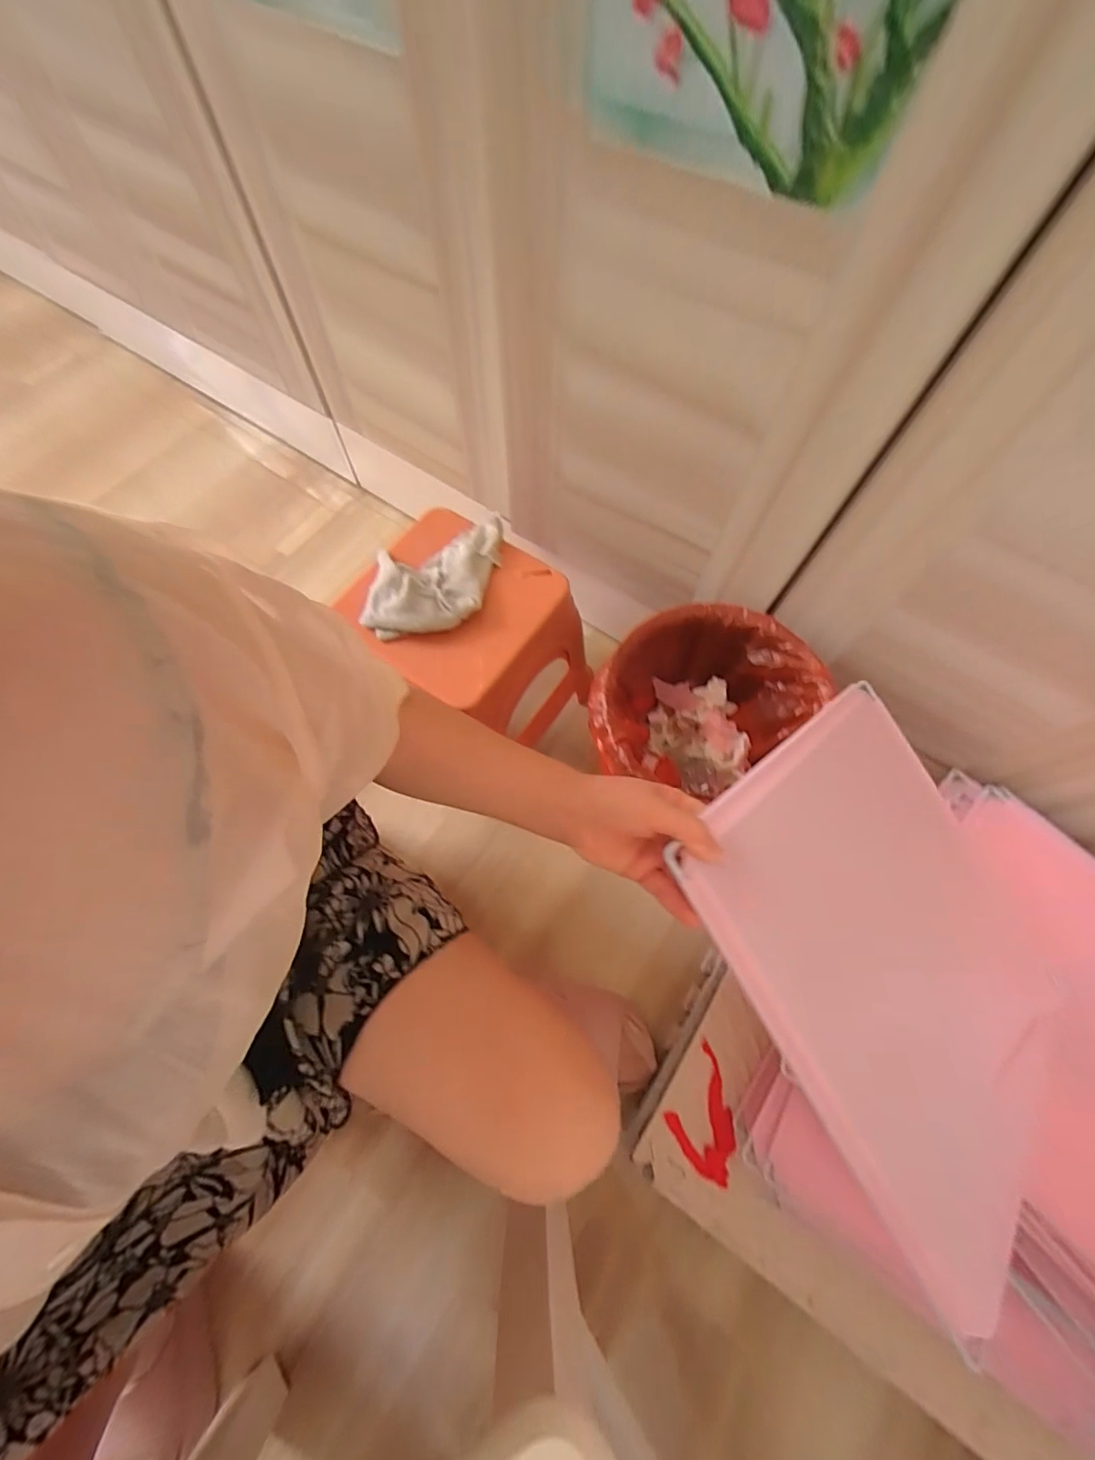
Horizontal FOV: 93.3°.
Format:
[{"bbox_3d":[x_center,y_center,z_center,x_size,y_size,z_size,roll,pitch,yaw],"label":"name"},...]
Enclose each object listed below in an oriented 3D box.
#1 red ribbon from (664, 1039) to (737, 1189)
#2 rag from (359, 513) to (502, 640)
[{"bbox_3d":[0.187,0.437,0.589,0.082,0.013,0.110,35,72,12],"label":"red ribbon"},{"bbox_3d":[-0.129,-0.178,0.595,0.150,0.040,0.146,-3,69,-2],"label":"rag"}]

